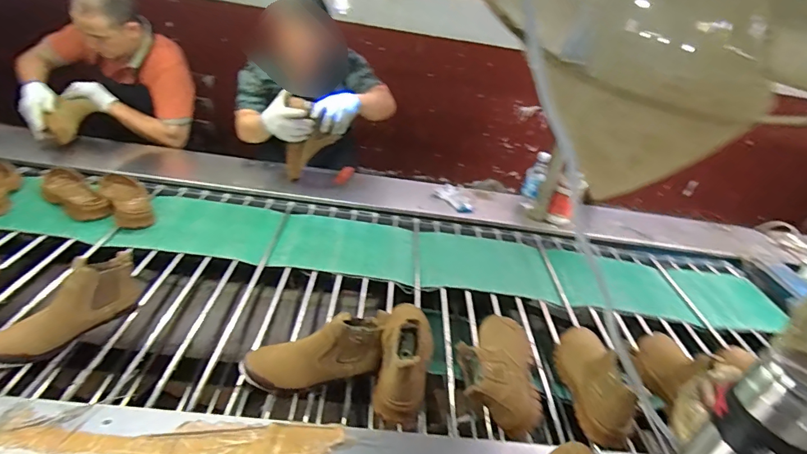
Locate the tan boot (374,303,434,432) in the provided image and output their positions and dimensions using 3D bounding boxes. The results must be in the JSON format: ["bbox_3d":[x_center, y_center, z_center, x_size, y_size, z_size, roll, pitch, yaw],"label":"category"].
[{"bbox_3d":[0.002,0.240,0.914,0.115,0.158,0.276,11,33,6],"label":"tan boot"}]

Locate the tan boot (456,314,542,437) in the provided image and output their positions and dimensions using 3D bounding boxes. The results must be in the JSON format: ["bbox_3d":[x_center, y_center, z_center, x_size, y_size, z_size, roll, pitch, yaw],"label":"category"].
[{"bbox_3d":[0.195,0.288,0.951,0.168,0.101,0.276,8,33,1],"label":"tan boot"}]

